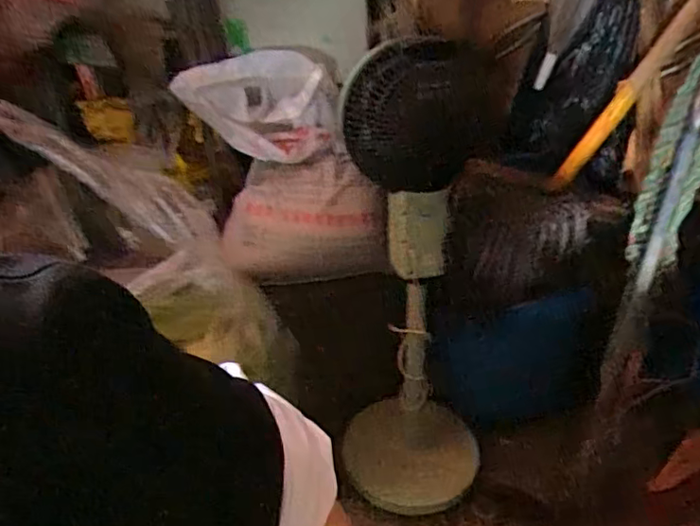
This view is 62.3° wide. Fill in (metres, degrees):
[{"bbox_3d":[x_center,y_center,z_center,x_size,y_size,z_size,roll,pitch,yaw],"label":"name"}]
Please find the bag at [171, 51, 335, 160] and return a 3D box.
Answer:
[{"bbox_3d":[-0.185,-0.293,1.093,0.262,0.227,0.052,1,47,5],"label":"bag"}]

